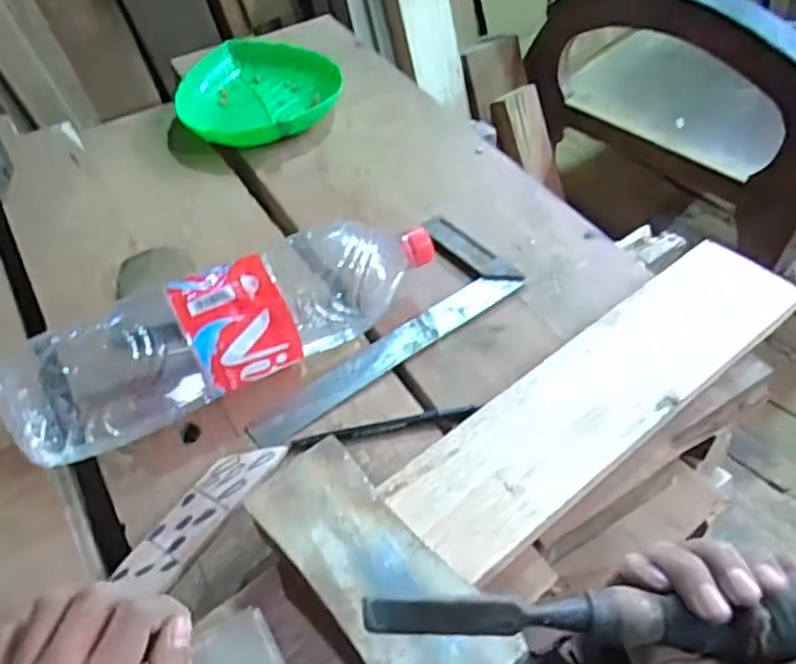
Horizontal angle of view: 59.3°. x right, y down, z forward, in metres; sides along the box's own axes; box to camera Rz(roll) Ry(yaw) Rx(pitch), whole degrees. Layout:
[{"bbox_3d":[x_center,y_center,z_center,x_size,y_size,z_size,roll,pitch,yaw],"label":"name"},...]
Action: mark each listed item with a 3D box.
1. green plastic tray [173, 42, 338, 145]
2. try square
[{"bbox_3d":[-0.154,-0.265,0.785,0.179,0.038,0.176,15,51,18],"label":"green plastic tray"},{"bbox_3d":[-0.022,-0.010,0.558,0.255,0.009,0.106,-33,53,-22],"label":"try square"}]

